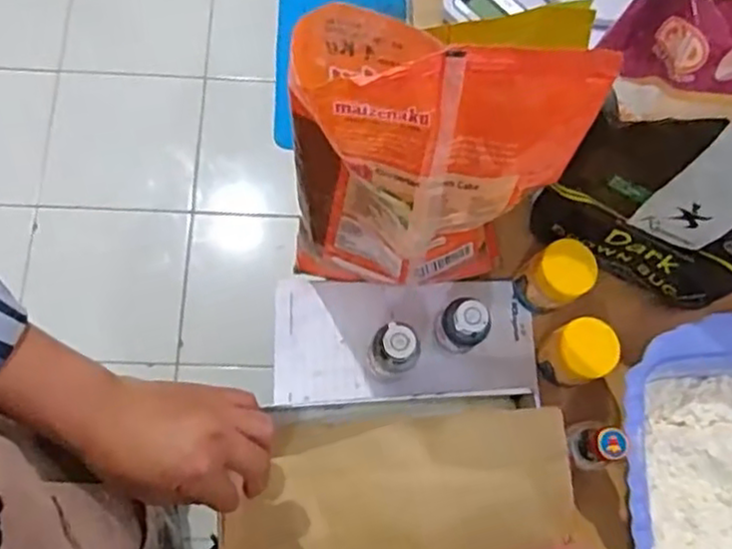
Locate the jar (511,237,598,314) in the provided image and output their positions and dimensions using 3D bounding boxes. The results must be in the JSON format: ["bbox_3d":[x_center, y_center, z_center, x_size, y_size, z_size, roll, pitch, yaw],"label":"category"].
[{"bbox_3d":[0.149,0.004,0.546,0.049,0.061,0.042,-34,77,-11],"label":"jar"}]

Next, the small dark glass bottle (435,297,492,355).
[{"bbox_3d":[0.071,0.041,0.522,0.036,0.075,0.029,39,76,9],"label":"small dark glass bottle"}]

